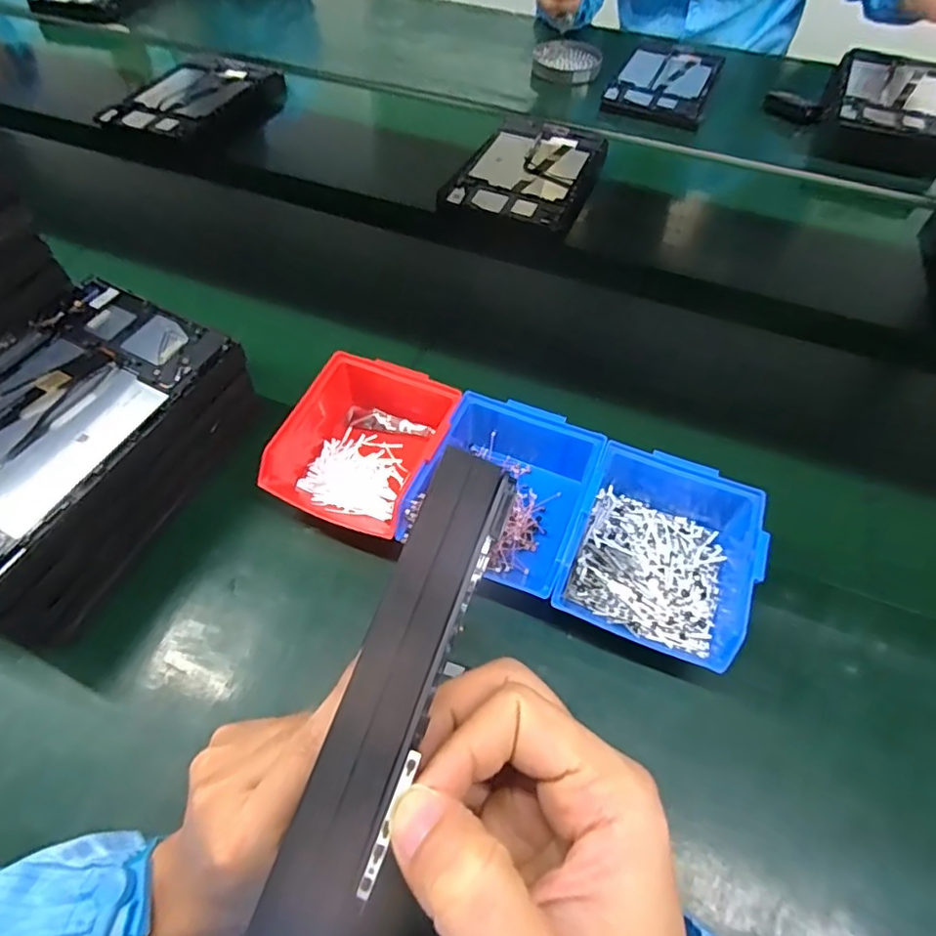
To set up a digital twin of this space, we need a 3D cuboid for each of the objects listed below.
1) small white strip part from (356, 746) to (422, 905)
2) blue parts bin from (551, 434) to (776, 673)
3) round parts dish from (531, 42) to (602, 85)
[{"bbox_3d":[-0.023,0.101,0.163,0.004,0.004,0.036,17,72,9],"label":"small white strip part"},{"bbox_3d":[0.145,0.059,0.438,0.124,0.062,0.153,21,58,11],"label":"blue parts bin"},{"bbox_3d":[0.171,-0.700,1.001,0.114,0.024,0.119,1,56,-1],"label":"round parts dish"}]

